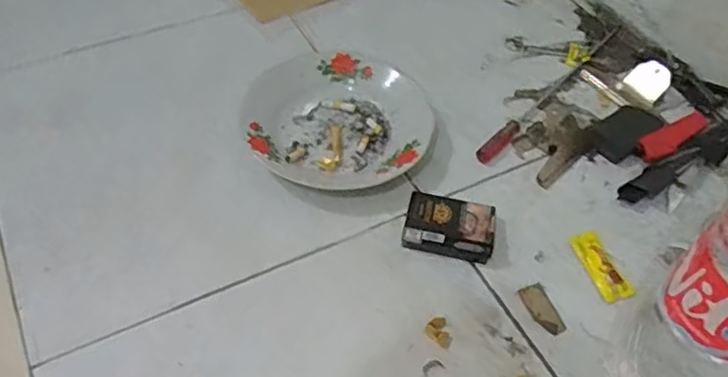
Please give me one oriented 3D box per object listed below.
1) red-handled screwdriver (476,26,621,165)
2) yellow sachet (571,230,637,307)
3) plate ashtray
[{"bbox_3d":[0.243,-0.131,0.801,0.021,0.018,0.342,33,57,22],"label":"red-handled screwdriver"},{"bbox_3d":[0.238,0.077,0.633,0.031,0.004,0.079,-14,53,-14],"label":"yellow sachet"},{"bbox_3d":[-0.026,-0.080,0.721,0.199,0.036,0.201,2,56,-4],"label":"plate ashtray"}]

